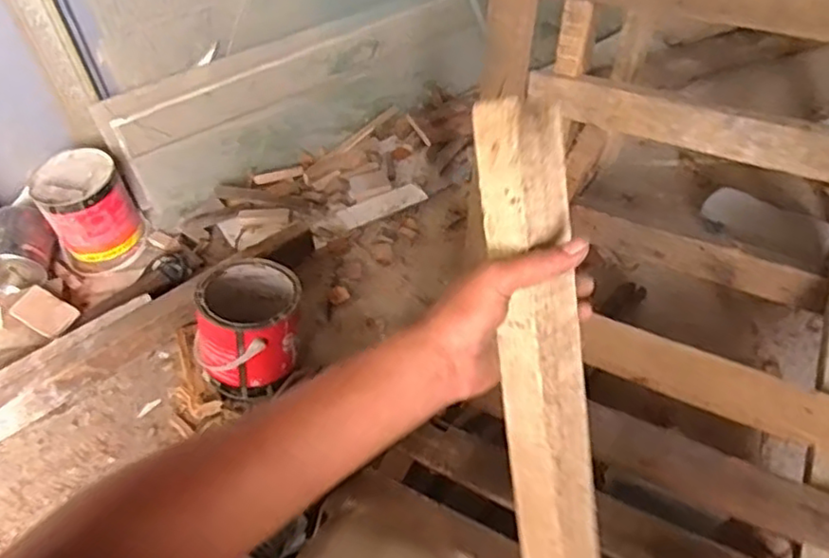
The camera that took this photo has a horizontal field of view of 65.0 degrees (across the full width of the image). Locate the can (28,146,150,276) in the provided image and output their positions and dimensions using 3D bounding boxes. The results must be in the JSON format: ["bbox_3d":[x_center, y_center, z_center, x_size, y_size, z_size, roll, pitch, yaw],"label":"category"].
[{"bbox_3d":[-0.620,-0.136,1.240,0.164,0.152,0.168,-37,55,-27],"label":"can"}]

